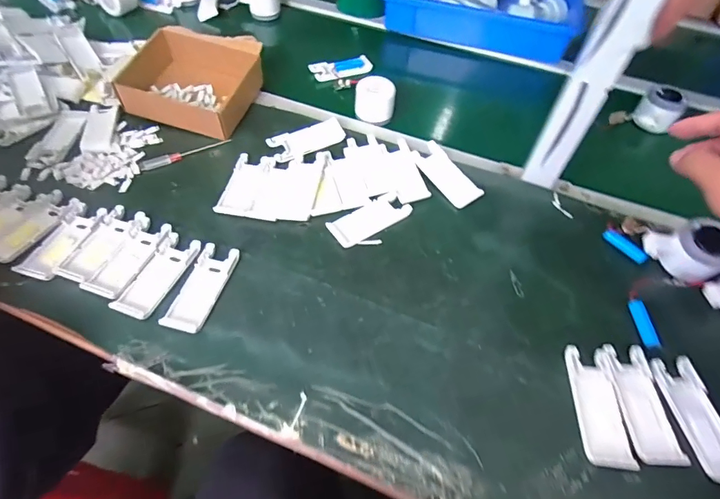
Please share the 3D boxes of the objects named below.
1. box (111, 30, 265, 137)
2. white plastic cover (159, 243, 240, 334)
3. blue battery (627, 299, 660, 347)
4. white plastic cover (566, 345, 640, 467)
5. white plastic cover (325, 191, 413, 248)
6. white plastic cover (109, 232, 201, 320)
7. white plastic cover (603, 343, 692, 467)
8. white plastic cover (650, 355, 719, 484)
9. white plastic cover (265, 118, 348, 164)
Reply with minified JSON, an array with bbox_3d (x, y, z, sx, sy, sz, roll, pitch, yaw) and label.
[{"bbox_3d":[-0.252,-0.259,0.616,0.191,0.070,0.157,15,54,6],"label":"box"},{"bbox_3d":[-0.171,0.040,0.442,0.042,0.008,0.105,14,54,6],"label":"white plastic cover"},{"bbox_3d":[0.305,0.080,0.446,0.013,0.014,0.057,2,54,-2],"label":"blue battery"},{"bbox_3d":[0.226,0.146,0.389,0.041,0.008,0.108,5,54,0],"label":"white plastic cover"},{"bbox_3d":[0.013,-0.039,0.514,0.106,0.004,0.043,-29,61,-22],"label":"white plastic cover"},{"bbox_3d":[-0.220,0.027,0.449,0.042,0.009,0.106,16,55,8],"label":"white plastic cover"},{"bbox_3d":[0.270,0.146,0.393,0.042,0.007,0.108,2,54,-2],"label":"white plastic cover"},{"bbox_3d":[0.320,0.157,0.388,0.043,0.009,0.109,-5,55,-7],"label":"white plastic cover"},{"bbox_3d":[-0.075,-0.159,0.585,0.105,0.012,0.049,-26,60,-21],"label":"white plastic cover"}]

